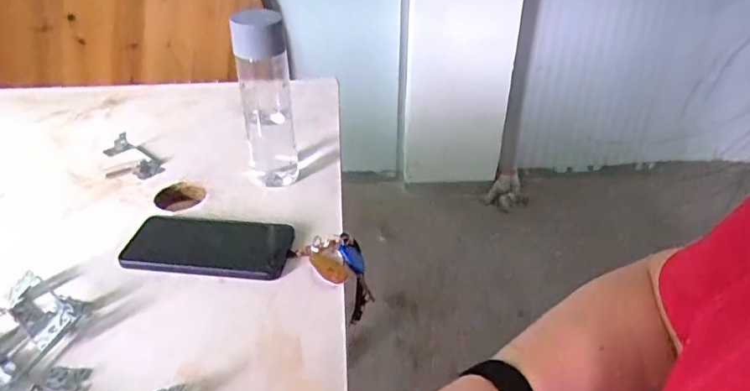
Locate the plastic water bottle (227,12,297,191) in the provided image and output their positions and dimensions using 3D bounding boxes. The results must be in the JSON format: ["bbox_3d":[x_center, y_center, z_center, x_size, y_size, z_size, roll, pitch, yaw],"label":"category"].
[{"bbox_3d":[-0.124,-0.106,0.627,0.057,0.205,0.047,-9,36,-12],"label":"plastic water bottle"}]

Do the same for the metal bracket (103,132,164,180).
[{"bbox_3d":[-0.319,-0.053,0.714,0.067,0.022,0.096,-14,37,-19],"label":"metal bracket"}]

